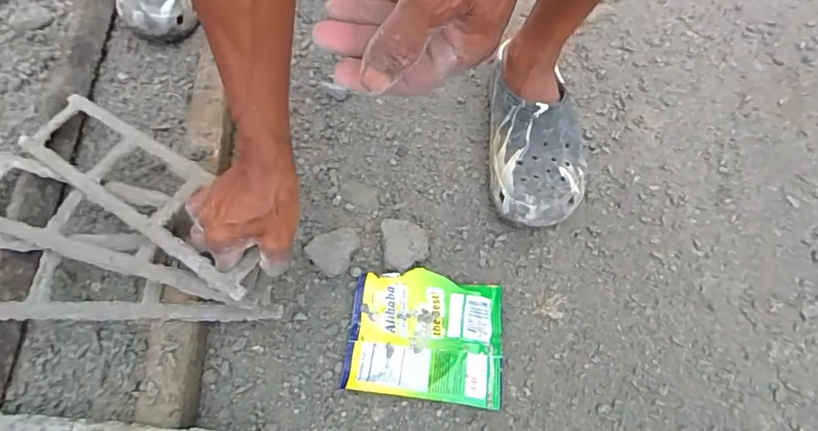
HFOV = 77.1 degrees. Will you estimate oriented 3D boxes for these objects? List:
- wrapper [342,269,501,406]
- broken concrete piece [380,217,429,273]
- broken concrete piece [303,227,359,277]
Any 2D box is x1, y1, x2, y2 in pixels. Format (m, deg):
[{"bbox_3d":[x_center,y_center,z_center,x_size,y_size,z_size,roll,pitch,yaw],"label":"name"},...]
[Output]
[{"bbox_3d":[0.018,0.127,0.545,0.159,0.021,0.128,7,65,2],"label":"wrapper"},{"bbox_3d":[-0.005,0.036,0.585,0.051,0.018,0.061,-3,66,-2],"label":"broken concrete piece"},{"bbox_3d":[-0.081,0.039,0.576,0.055,0.023,0.045,-41,72,-17],"label":"broken concrete piece"}]

